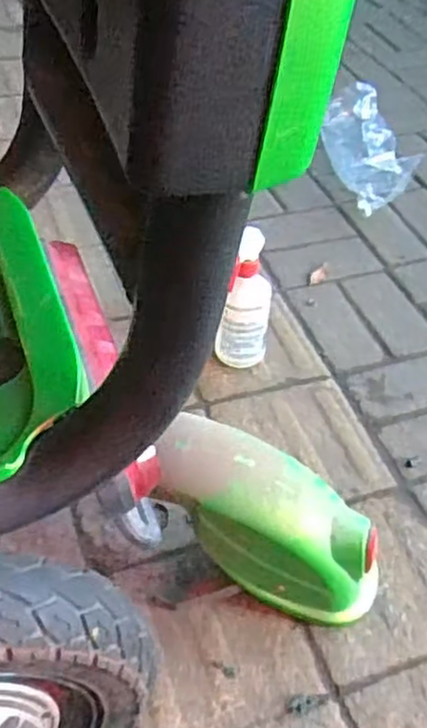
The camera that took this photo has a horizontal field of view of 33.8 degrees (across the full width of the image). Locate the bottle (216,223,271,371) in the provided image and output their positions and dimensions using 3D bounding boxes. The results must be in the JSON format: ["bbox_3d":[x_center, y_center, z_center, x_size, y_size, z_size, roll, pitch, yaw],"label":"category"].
[{"bbox_3d":[0.044,-0.076,0.952,0.066,0.213,0.061,5,46,1],"label":"bottle"}]

